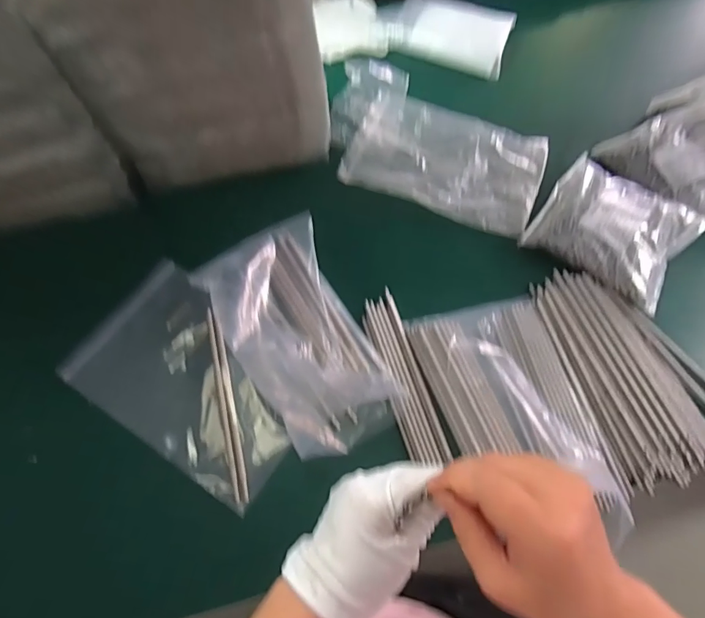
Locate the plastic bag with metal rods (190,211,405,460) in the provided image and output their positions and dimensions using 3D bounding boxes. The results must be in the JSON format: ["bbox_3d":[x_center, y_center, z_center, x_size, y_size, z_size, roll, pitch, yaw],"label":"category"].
[{"bbox_3d":[-0.072,0.029,0.590,0.173,0.036,0.316,-25,69,-12],"label":"plastic bag with metal rods"}]

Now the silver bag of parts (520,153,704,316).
[{"bbox_3d":[0.378,-0.120,0.651,0.198,0.035,0.183,35,70,13],"label":"silver bag of parts"}]

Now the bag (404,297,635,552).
[{"bbox_3d":[0.195,0.123,0.553,0.172,0.020,0.289,-13,64,-6],"label":"bag"}]

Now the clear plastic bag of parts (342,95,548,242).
[{"bbox_3d":[0.150,-0.239,0.726,0.293,0.026,0.196,23,67,8],"label":"clear plastic bag of parts"}]

